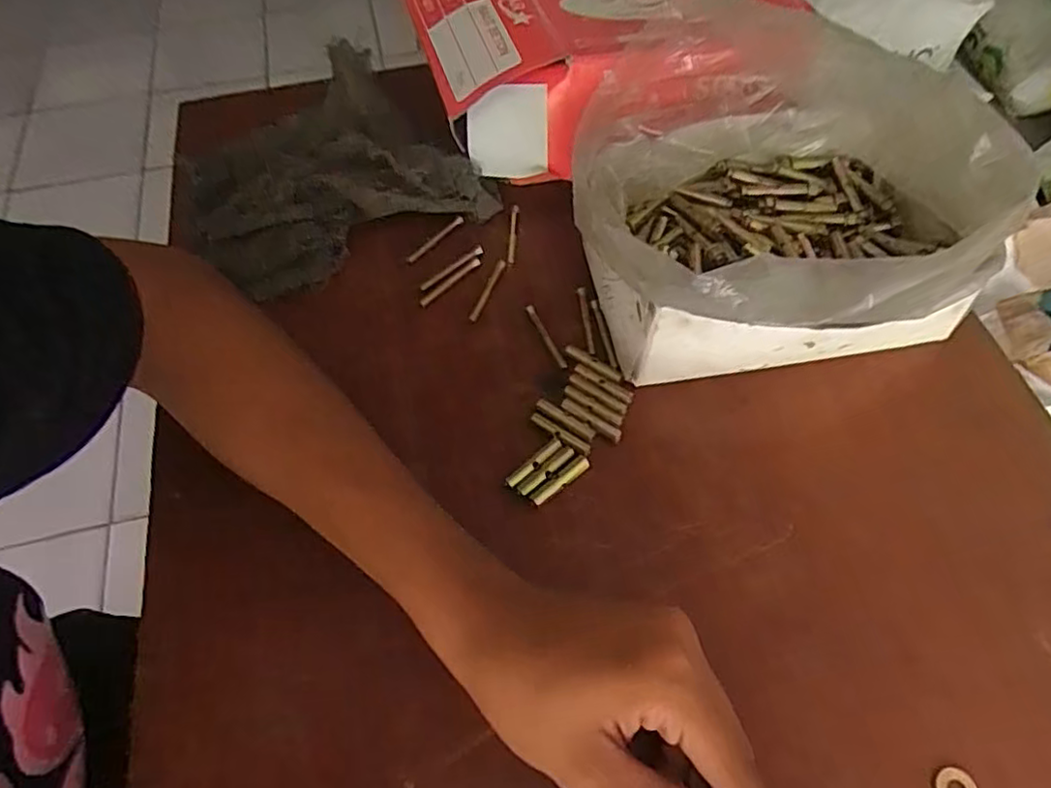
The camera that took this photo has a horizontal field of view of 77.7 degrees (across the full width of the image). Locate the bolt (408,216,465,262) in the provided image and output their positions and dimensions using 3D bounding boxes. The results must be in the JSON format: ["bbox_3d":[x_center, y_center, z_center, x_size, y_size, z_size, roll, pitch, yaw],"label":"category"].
[{"bbox_3d":[-0.057,-0.099,0.417,0.005,0.004,0.047,38,67,19],"label":"bolt"}]

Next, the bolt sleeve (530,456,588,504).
[{"bbox_3d":[0.018,0.045,0.337,0.035,0.006,0.007,-37,66,-18],"label":"bolt sleeve"}]

